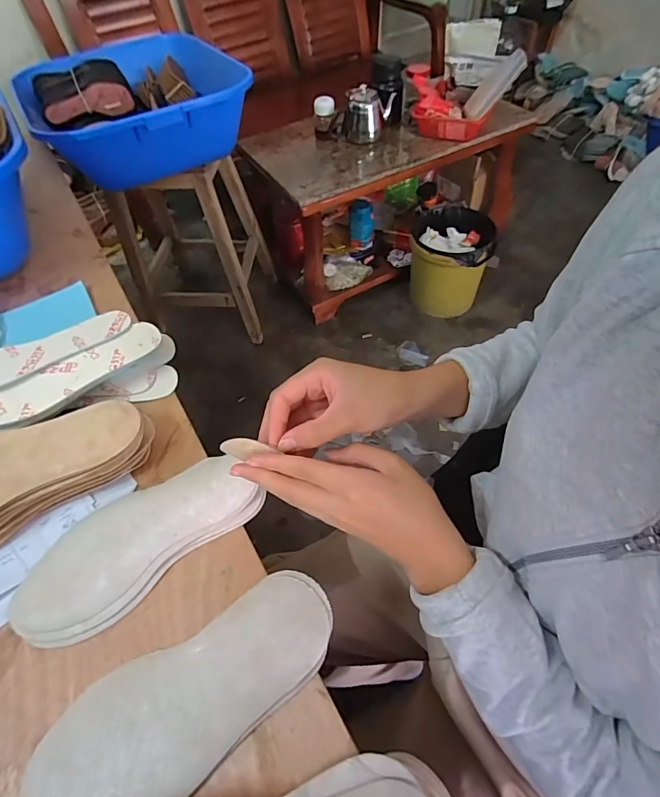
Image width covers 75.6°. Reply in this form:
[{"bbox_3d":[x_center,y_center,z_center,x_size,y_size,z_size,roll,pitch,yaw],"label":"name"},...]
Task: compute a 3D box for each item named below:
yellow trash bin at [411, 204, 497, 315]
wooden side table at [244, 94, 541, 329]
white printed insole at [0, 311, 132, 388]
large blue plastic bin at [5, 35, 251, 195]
[{"bbox_3d":[0.402,-0.444,1.443,0.262,0.278,0.239,5,55,8],"label":"yellow trash bin"},{"bbox_3d":[0.237,-0.714,1.507,0.906,0.427,0.442,-19,55,-10],"label":"wooden side table"},{"bbox_3d":[-0.341,-0.049,0.485,0.218,0.006,0.068,-23,57,-19],"label":"white printed insole"},{"bbox_3d":[-0.471,-0.704,1.051,0.461,0.168,0.548,-28,57,-15],"label":"large blue plastic bin"}]

